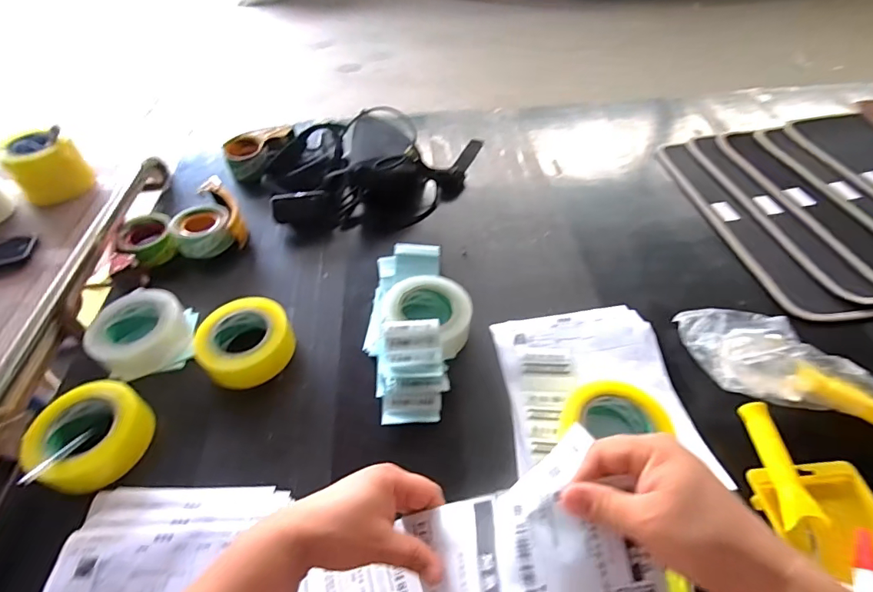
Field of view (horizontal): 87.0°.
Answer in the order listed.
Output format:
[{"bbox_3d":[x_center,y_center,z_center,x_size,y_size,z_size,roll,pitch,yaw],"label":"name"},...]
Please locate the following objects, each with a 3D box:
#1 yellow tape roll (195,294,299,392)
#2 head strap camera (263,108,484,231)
[{"bbox_3d":[-0.260,0.061,0.626,0.112,0.055,0.121,0,49,0],"label":"yellow tape roll"},{"bbox_3d":[-0.103,-0.248,0.884,0.424,0.102,0.245,-11,50,-9],"label":"head strap camera"}]

